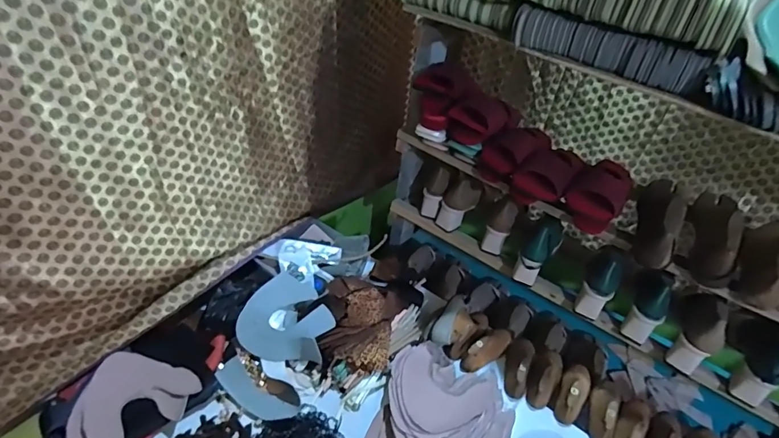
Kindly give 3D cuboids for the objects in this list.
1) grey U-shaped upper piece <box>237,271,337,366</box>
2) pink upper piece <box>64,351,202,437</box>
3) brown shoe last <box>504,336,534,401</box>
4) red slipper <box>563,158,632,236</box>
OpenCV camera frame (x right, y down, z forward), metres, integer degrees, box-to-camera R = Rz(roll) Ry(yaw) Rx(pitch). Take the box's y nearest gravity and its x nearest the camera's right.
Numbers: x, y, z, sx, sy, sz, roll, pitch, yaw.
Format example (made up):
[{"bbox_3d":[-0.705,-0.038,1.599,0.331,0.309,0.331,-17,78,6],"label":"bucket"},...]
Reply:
[{"bbox_3d":[-0.193,0.198,0.874,0.170,0.075,0.174,11,38,5],"label":"grey U-shaped upper piece"},{"bbox_3d":[-0.415,0.308,0.715,0.165,0.045,0.179,7,37,-1],"label":"pink upper piece"},{"bbox_3d":[0.261,0.284,0.872,0.050,0.042,0.139,19,39,14],"label":"brown shoe last"},{"bbox_3d":[0.405,-0.055,0.827,0.092,0.068,0.219,29,42,26],"label":"red slipper"}]

